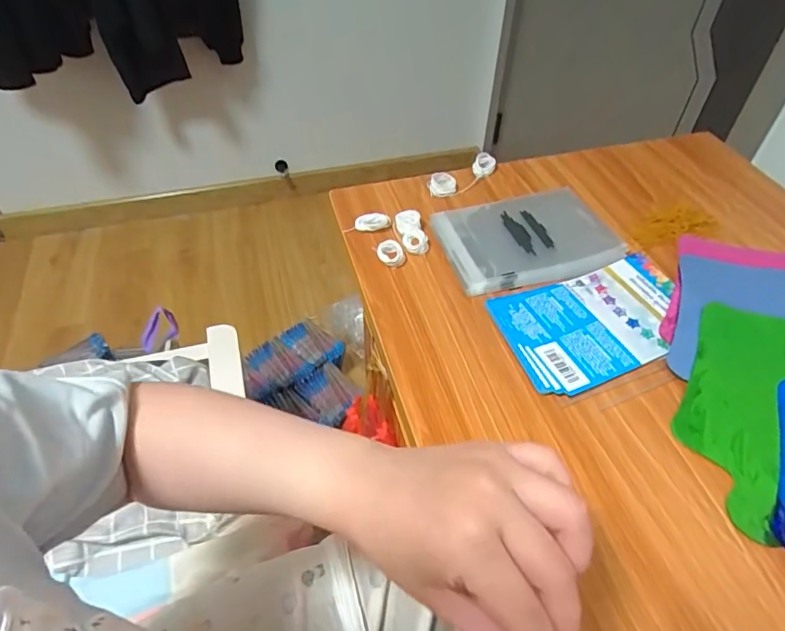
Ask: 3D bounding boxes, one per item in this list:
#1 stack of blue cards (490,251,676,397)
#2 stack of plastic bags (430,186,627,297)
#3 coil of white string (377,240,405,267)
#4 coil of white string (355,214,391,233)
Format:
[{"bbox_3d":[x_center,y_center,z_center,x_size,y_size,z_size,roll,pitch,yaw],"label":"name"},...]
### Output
[{"bbox_3d":[0.198,0.004,0.504,0.190,0.008,0.119,-15,50,-14],"label":"stack of blue cards"},{"bbox_3d":[0.149,-0.091,0.589,0.181,0.011,0.149,-10,49,-10],"label":"stack of plastic bags"},{"bbox_3d":[-0.002,-0.067,0.564,0.029,0.012,0.029,0,48,0],"label":"coil of white string"},{"bbox_3d":[-0.023,-0.107,0.601,0.040,0.008,0.020,-7,48,-7],"label":"coil of white string"}]

